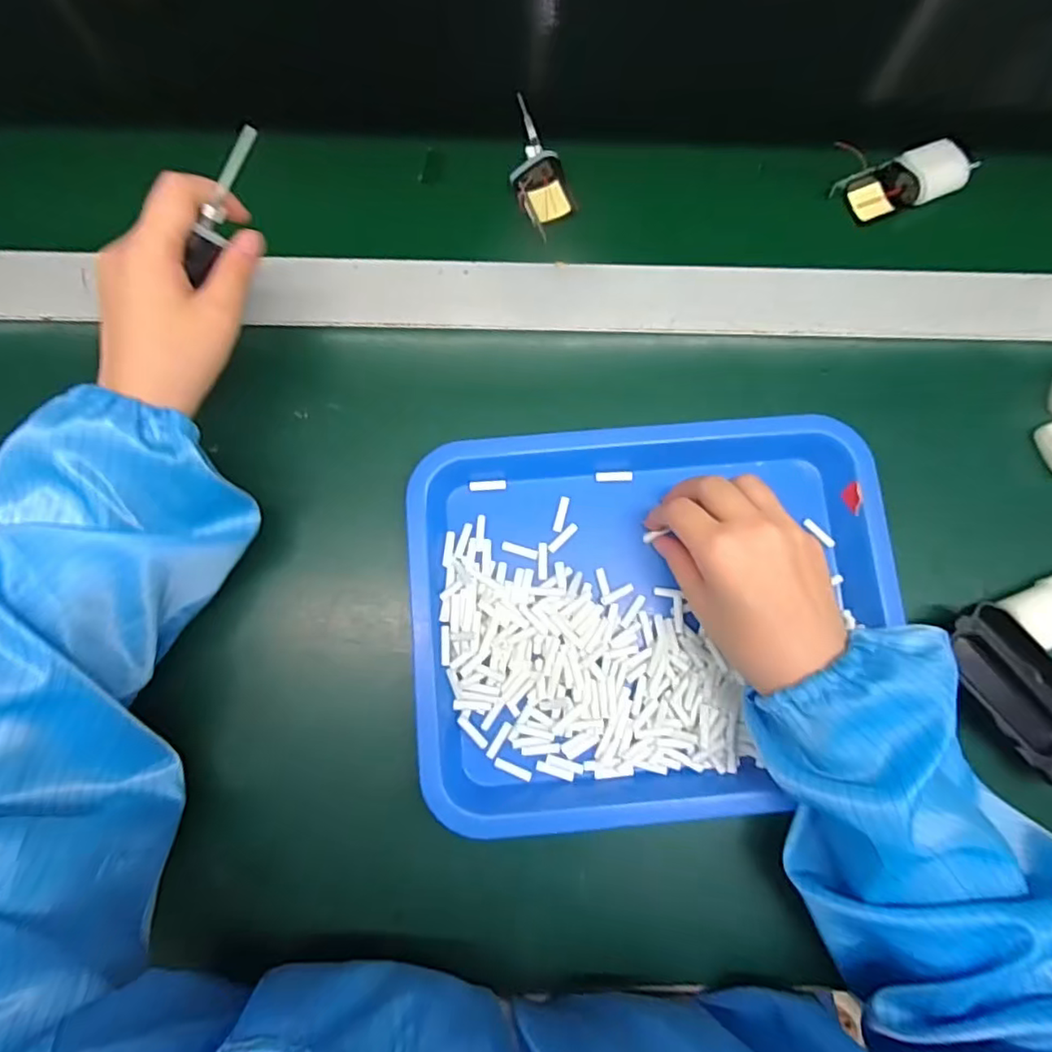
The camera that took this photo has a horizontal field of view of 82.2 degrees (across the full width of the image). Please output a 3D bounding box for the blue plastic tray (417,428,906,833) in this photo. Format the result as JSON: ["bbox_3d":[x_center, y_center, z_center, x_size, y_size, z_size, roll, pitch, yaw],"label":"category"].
[{"bbox_3d":[0.076,0.053,0.362,0.278,0.034,0.237,-4,78,-1],"label":"blue plastic tray"}]

